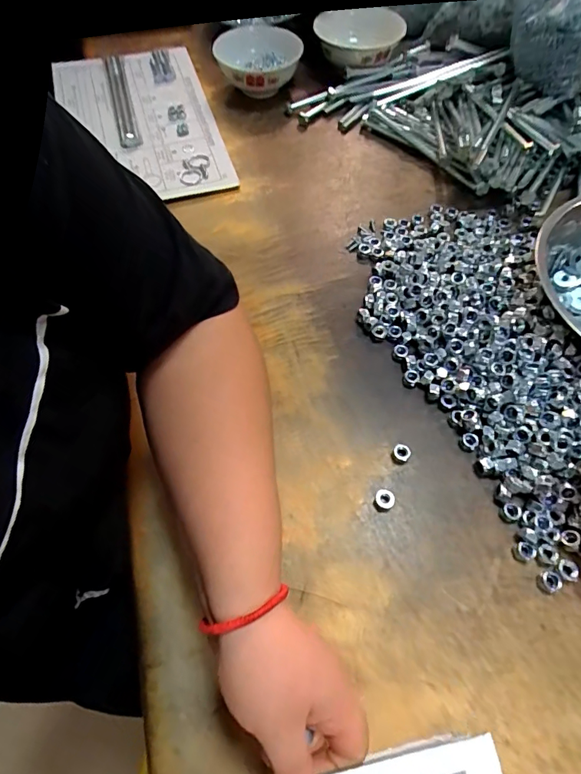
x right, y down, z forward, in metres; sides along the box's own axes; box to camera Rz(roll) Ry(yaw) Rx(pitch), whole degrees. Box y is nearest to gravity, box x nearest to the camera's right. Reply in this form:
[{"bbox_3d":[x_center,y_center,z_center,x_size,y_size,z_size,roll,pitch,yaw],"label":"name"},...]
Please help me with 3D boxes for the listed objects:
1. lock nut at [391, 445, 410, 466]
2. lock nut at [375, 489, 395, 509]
[{"bbox_3d":[0.102,0.063,0.425,0.016,0.014,0.015,0,60,0],"label":"lock nut"},{"bbox_3d":[0.085,0.100,0.410,0.017,0.006,0.016,0,60,0],"label":"lock nut"}]

